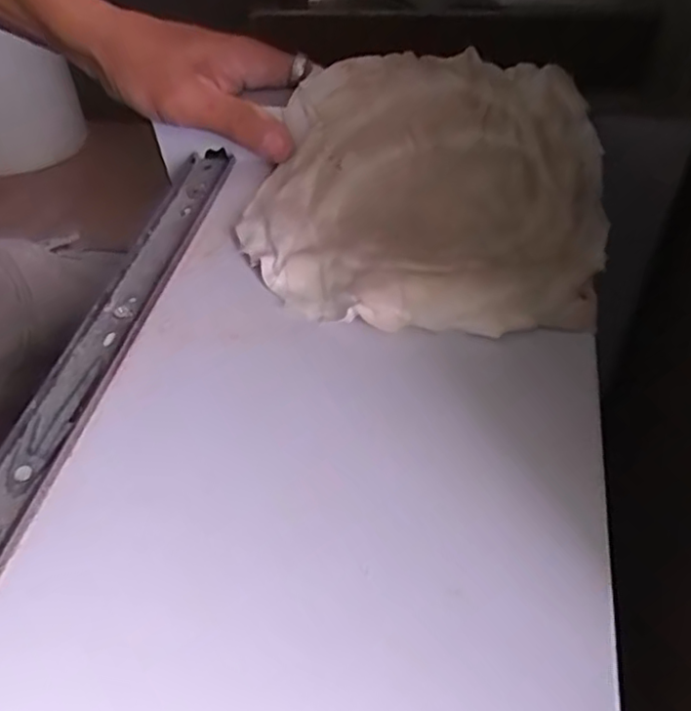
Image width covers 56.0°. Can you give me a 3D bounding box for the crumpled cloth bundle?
[{"bbox_3d":[0.035,-0.082,0.314,0.167,0.033,0.155,4,65,11],"label":"crumpled cloth bundle"}]

